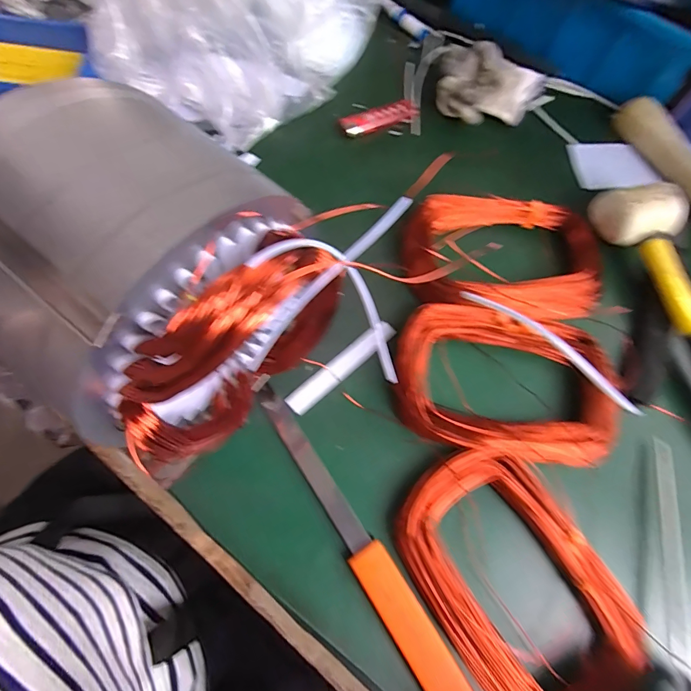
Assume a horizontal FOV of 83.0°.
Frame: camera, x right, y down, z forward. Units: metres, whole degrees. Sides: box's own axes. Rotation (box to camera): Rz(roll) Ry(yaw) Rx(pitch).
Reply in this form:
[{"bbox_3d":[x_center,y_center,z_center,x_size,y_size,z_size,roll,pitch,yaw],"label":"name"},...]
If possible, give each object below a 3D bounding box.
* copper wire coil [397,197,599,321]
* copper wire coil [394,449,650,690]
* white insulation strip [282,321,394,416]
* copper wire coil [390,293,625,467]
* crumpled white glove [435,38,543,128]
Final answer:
[{"bbox_3d":[0.142,-0.085,0.355,0.172,0.020,0.122,7,71,0],"label":"copper wire coil"},{"bbox_3d":[0.118,0.161,0.269,0.116,0.020,0.174,-32,76,-10],"label":"copper wire coil"},{"bbox_3d":[-0.002,0.016,0.329,0.109,0.004,0.019,-40,77,-14],"label":"white insulation strip"},{"bbox_3d":[0.124,0.024,0.314,0.169,0.028,0.125,12,71,2],"label":"copper wire coil"},{"bbox_3d":[0.149,-0.287,0.424,0.105,0.042,0.109,1,72,-2],"label":"crumpled white glove"}]

